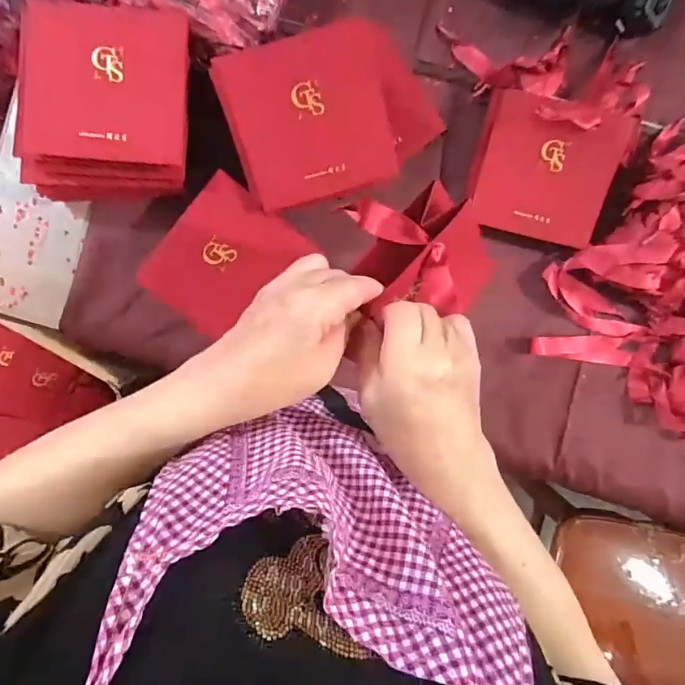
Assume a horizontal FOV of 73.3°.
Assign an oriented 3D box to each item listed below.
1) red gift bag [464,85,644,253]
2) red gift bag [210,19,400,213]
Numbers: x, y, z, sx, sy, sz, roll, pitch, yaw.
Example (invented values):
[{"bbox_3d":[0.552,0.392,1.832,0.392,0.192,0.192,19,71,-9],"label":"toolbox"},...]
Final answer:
[{"bbox_3d":[0.225,-0.191,0.517,0.143,0.030,0.140,15,105,0],"label":"red gift bag"},{"bbox_3d":[-0.030,-0.213,0.443,0.151,0.007,0.142,-14,108,3],"label":"red gift bag"}]

